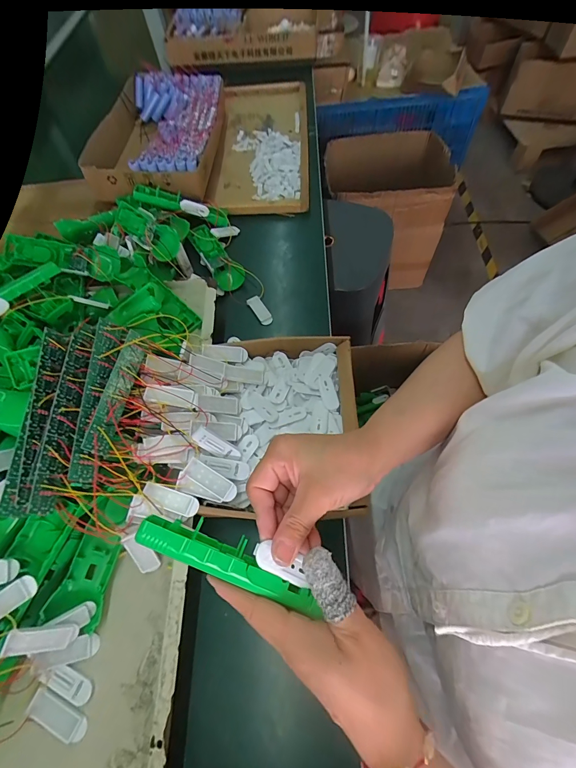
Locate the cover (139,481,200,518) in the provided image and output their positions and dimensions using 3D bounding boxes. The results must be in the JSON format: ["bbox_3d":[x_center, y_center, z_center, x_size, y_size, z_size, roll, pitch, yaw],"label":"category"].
[{"bbox_3d":[-0.117,0.115,0.345,0.056,0.007,0.019,23,65,-5],"label":"cover"}]

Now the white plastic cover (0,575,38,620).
[{"bbox_3d":[-0.249,0.192,0.303,0.056,0.010,0.021,-32,92,-14],"label":"white plastic cover"}]

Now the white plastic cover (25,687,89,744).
[{"bbox_3d":[-0.210,0.303,0.314,0.058,0.006,0.022,22,66,14],"label":"white plastic cover"}]

